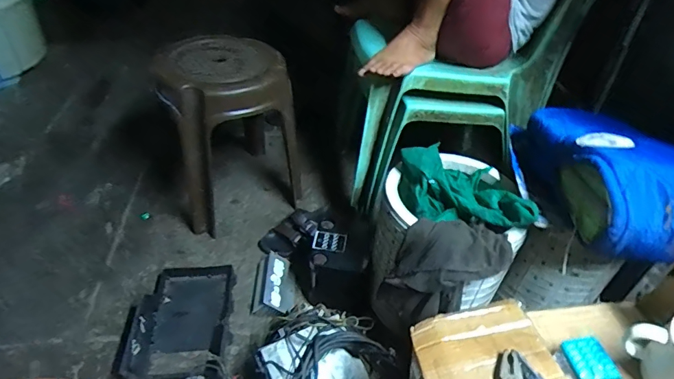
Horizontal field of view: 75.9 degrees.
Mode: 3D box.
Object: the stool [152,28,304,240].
[{"bbox_3d":[-0.279,-0.155,1.193,0.329,0.463,0.281,-14,45,-20],"label":"stool"}]

